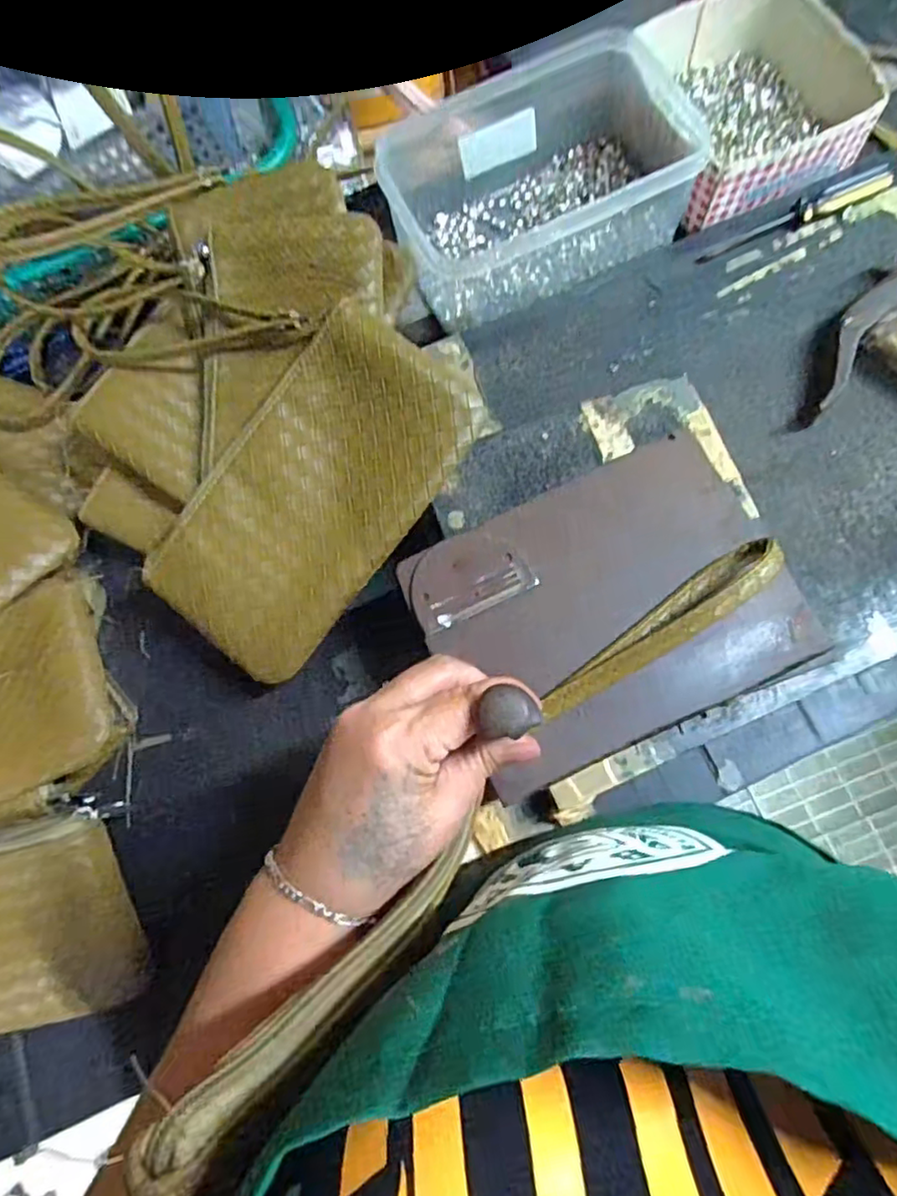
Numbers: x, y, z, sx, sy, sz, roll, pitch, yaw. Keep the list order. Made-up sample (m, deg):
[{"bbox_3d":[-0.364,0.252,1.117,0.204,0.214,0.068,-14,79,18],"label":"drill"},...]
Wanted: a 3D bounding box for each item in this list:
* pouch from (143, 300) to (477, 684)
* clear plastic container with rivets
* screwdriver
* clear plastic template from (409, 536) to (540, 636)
[{"bbox_3d":[-0.079,-0.057,0.366,0.111,0.009,0.203,39,96,3],"label":"pouch"},{"bbox_3d":[0.056,-0.287,0.450,0.197,0.075,0.144,-26,74,-2],"label":"clear plastic container with rivets"},{"bbox_3d":[0.233,-0.255,0.429,0.131,0.023,0.019,-26,74,-2],"label":"screwdriver"},{"bbox_3d":[0.009,-0.011,0.333,0.062,0.004,0.041,-26,74,-2],"label":"clear plastic template"}]

